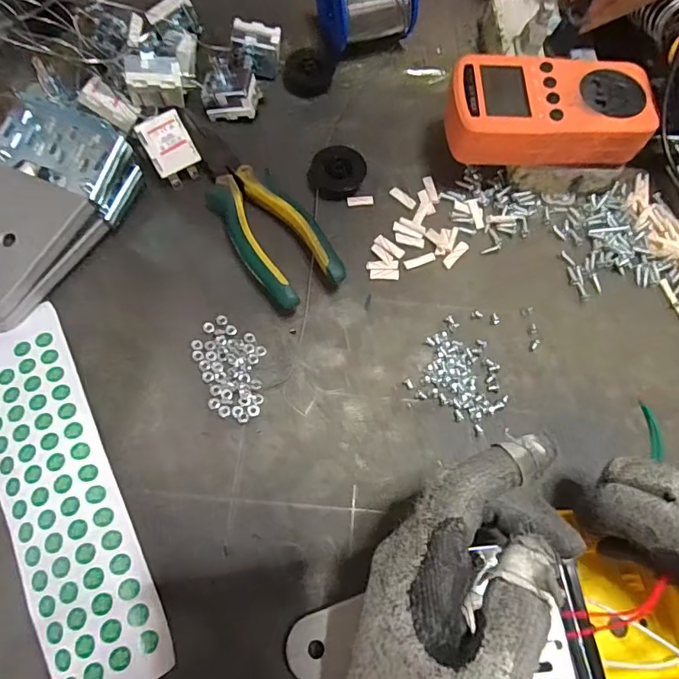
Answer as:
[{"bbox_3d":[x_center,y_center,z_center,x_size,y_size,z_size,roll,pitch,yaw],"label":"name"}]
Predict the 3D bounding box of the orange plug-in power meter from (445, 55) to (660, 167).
[{"bbox_3d":[0.133,-0.149,0.320,0.126,0.032,0.072,-6,68,-5],"label":"orange plug-in power meter"}]

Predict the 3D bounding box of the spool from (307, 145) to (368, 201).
[{"bbox_3d":[-0.001,-0.119,0.349,0.035,0.017,0.038,1,68,-2],"label":"spool"}]

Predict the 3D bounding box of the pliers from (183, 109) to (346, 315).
[{"bbox_3d":[-0.062,-0.094,0.332,0.054,0.025,0.173,-30,72,-13],"label":"pliers"}]

